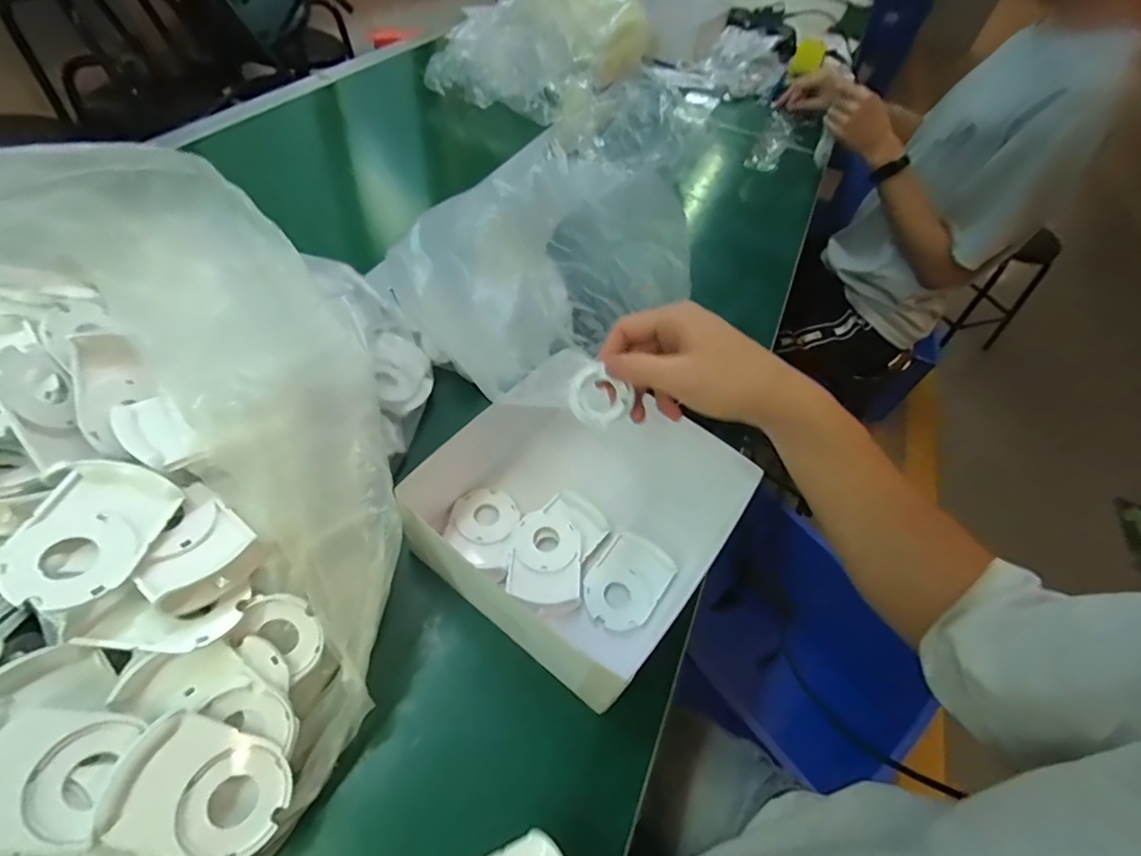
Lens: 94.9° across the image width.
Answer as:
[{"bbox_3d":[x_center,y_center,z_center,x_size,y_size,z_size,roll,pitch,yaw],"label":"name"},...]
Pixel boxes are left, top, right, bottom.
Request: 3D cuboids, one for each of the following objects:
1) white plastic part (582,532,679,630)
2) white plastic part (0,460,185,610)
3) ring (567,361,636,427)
[{"bbox_3d":[0.046,0.125,0.430,0.057,0.006,0.081,34,55,17],"label":"white plastic part"},{"bbox_3d":[-0.266,0.055,0.281,0.070,0.016,0.078,11,52,0],"label":"white plastic part"},{"bbox_3d":[0.019,-0.020,0.354,0.042,0.008,0.036,36,90,-6],"label":"ring"}]

